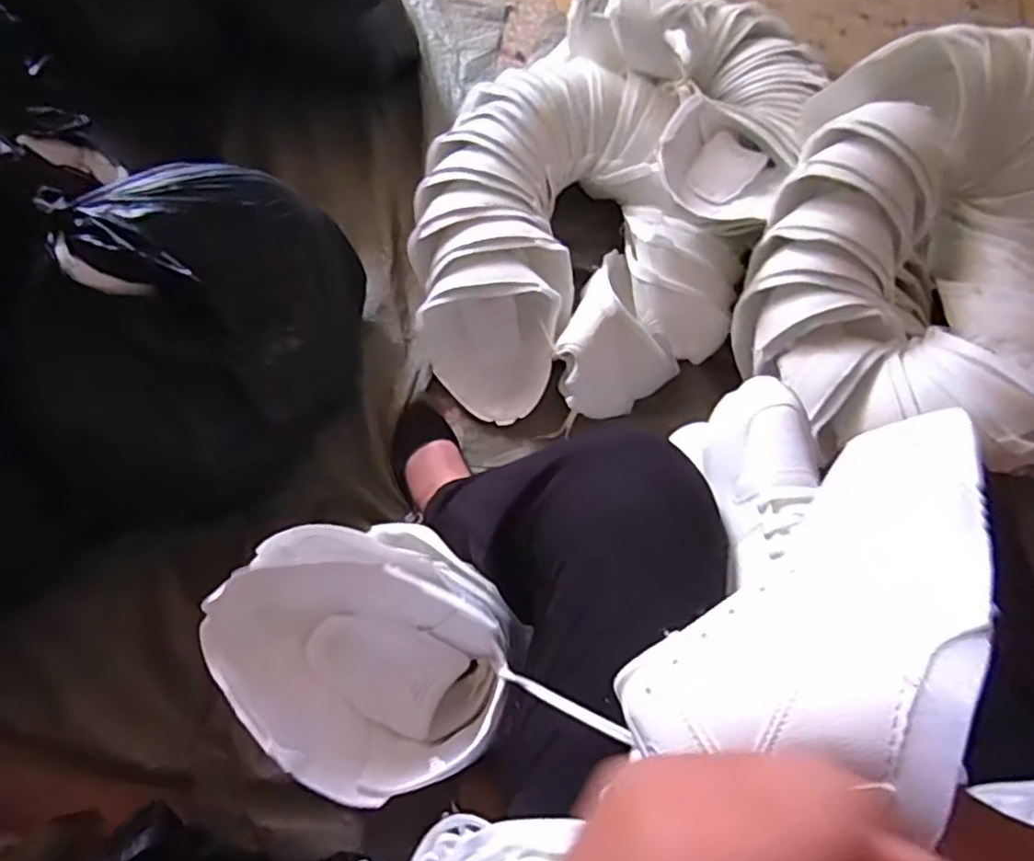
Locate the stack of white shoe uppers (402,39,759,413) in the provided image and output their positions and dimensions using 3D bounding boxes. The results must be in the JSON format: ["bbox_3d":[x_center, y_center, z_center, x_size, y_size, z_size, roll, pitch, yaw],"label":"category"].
[{"bbox_3d":[0.083,-0.285,0.954,0.484,0.154,0.507,-16,69,-9],"label":"stack of white shoe uppers"}]

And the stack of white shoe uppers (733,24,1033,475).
[{"bbox_3d":[0.545,-0.184,0.798,0.478,0.233,0.466,16,68,4],"label":"stack of white shoe uppers"}]

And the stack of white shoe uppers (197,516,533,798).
[{"bbox_3d":[-0.110,0.171,0.529,0.191,0.116,0.205,-38,74,-16],"label":"stack of white shoe uppers"}]

